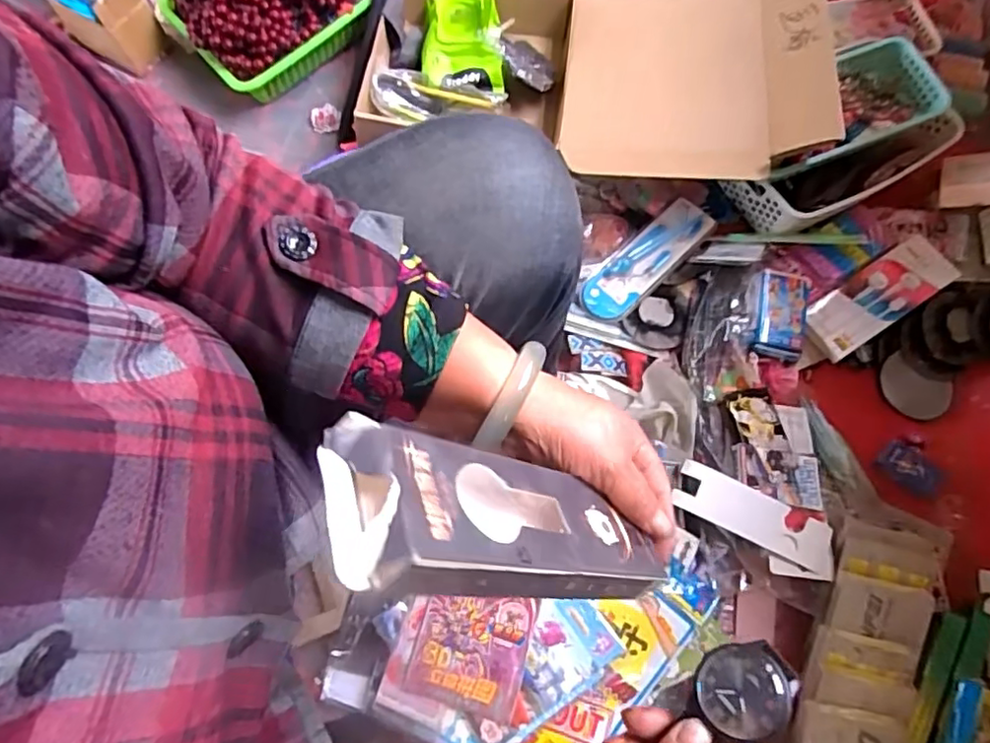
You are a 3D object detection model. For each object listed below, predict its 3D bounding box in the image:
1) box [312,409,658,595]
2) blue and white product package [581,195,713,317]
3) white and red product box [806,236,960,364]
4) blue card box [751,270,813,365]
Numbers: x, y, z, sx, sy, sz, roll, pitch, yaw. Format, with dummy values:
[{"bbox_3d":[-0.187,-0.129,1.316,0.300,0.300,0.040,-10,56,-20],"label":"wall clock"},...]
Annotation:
[{"bbox_3d":[0.015,0.069,0.278,0.033,0.190,0.060,-11,66,43],"label":"box"},{"bbox_3d":[0.200,-0.146,0.819,0.203,0.021,0.067,-40,76,-11],"label":"blue and white product package"},{"bbox_3d":[0.494,-0.098,0.800,0.209,0.018,0.074,-32,75,-9],"label":"white and red product box"},{"bbox_3d":[0.361,-0.071,0.785,0.064,0.033,0.116,13,73,5],"label":"blue card box"}]

